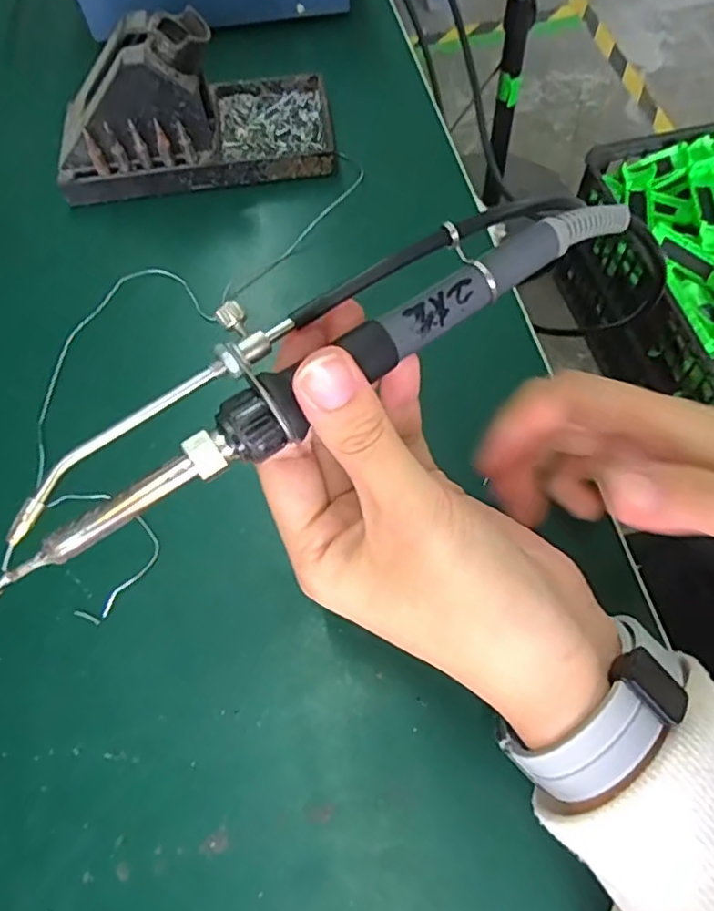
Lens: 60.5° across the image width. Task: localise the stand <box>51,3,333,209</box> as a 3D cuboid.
[{"bbox_3d":[-0.096,-0.203,0.349,0.152,0.073,0.073,-7,63,-2],"label":"stand"}]

